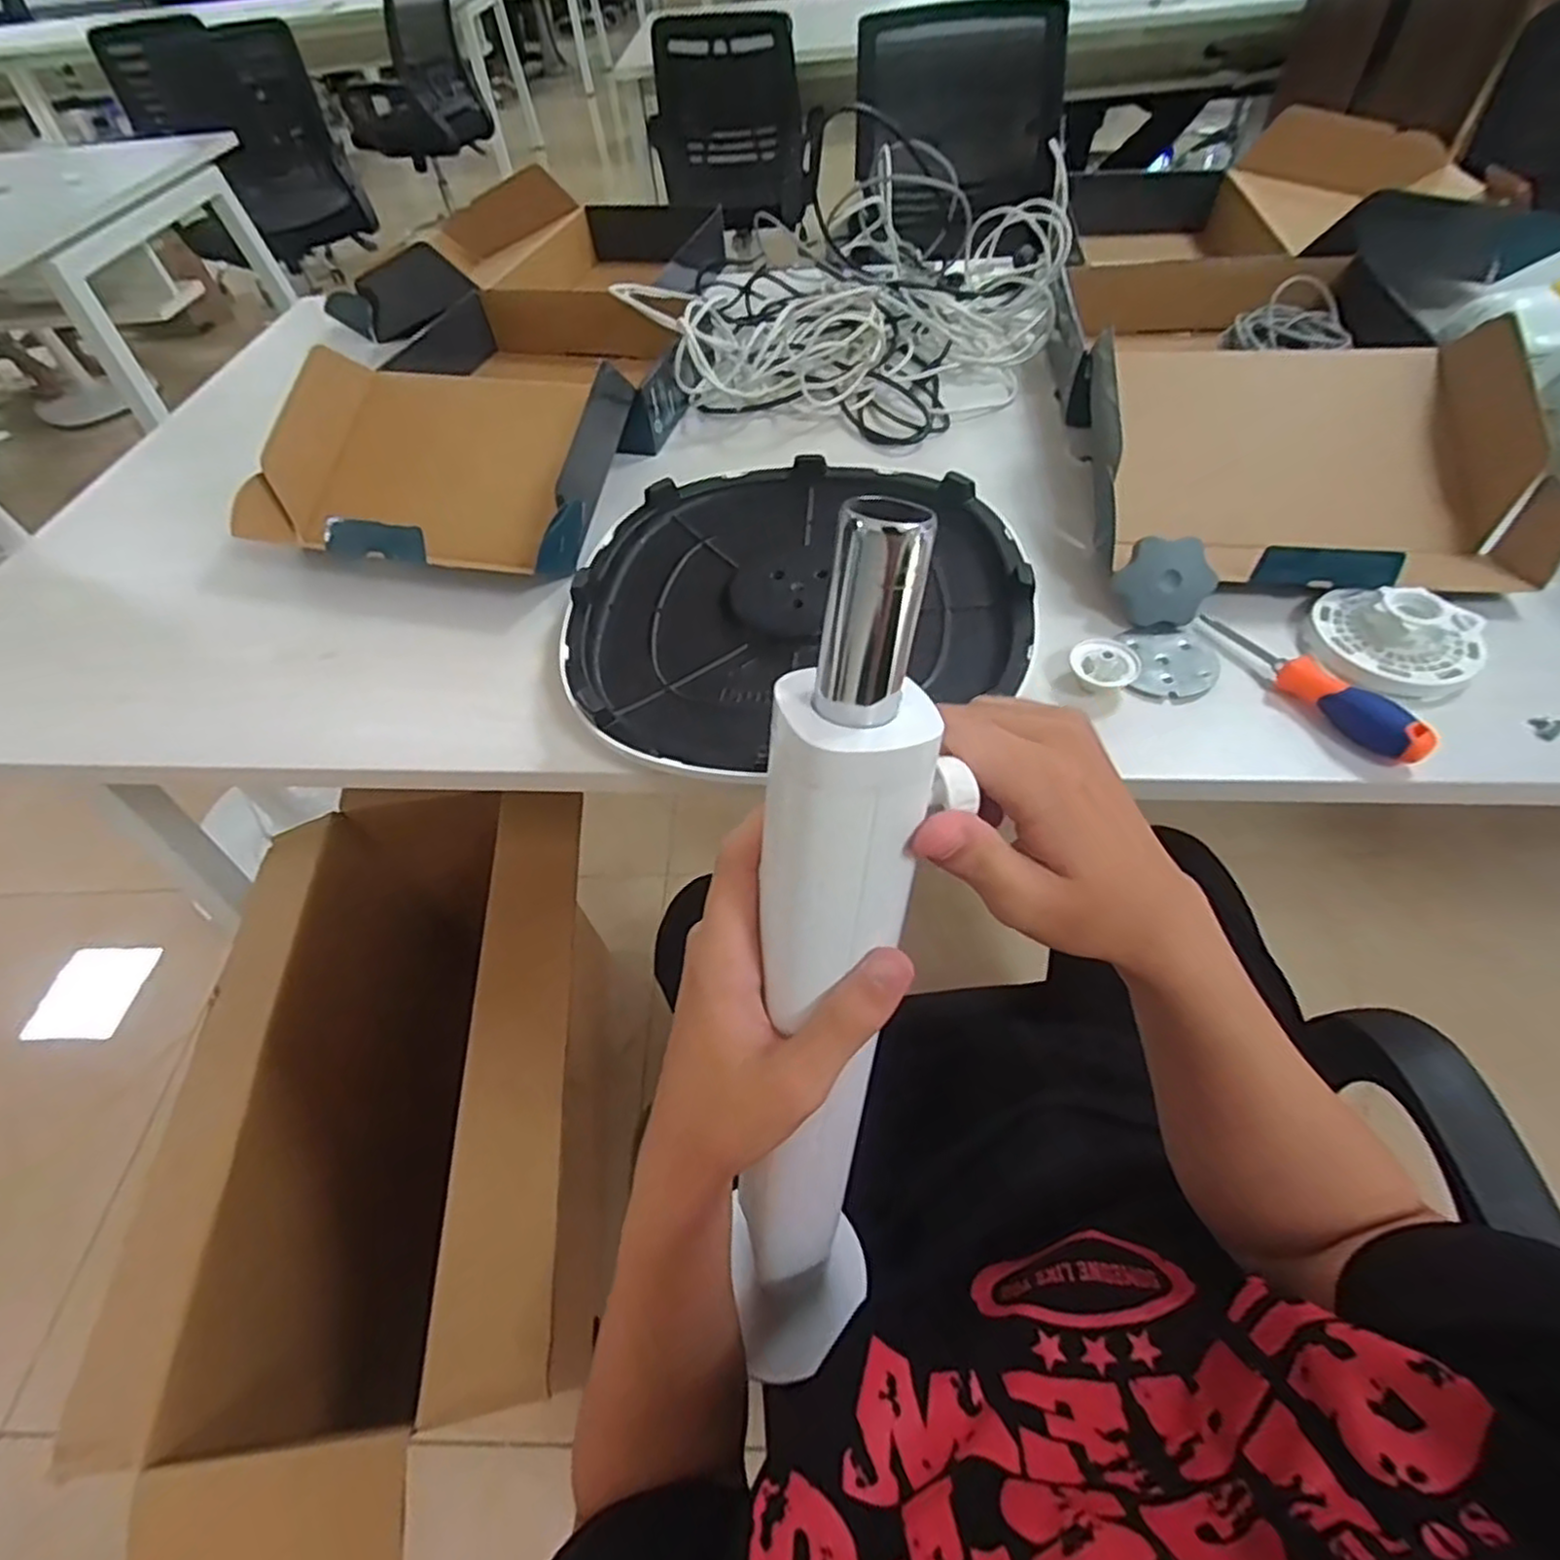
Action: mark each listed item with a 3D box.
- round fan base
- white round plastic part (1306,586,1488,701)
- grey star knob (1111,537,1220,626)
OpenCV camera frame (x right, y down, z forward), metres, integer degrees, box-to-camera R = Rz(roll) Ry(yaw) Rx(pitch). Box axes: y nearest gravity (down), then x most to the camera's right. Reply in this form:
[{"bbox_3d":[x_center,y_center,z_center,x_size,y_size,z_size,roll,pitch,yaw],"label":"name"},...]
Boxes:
[{"bbox_3d":[0.008,-0.166,0.642,0.391,0.041,0.357,-3,53,3],"label":"round fan base"},{"bbox_3d":[0.474,-0.114,0.552,0.112,0.035,0.105,-3,53,3],"label":"white round plastic part"},{"bbox_3d":[0.315,-0.162,0.594,0.072,0.067,0.022,-7,18,10],"label":"grey star knob"}]

